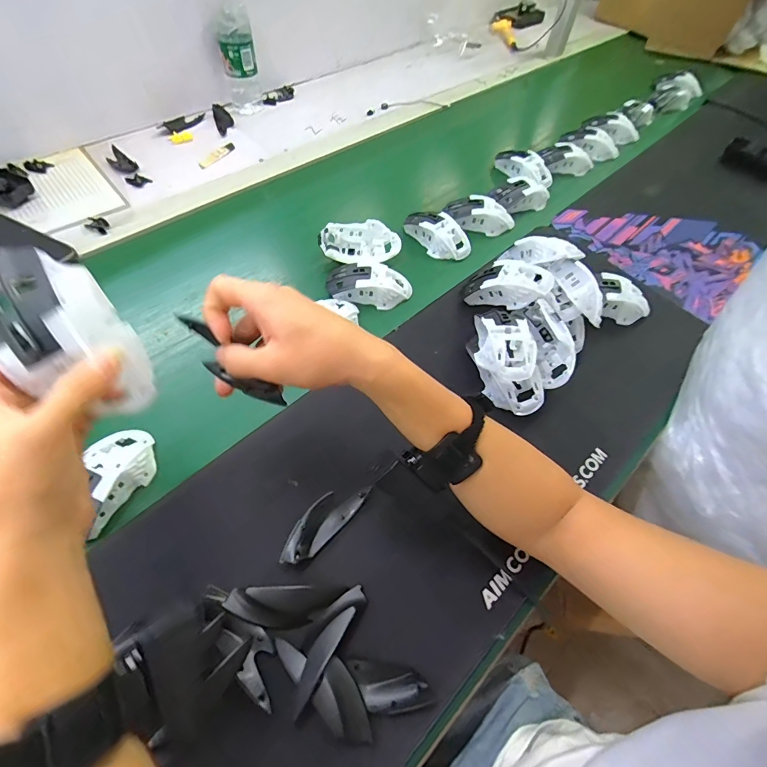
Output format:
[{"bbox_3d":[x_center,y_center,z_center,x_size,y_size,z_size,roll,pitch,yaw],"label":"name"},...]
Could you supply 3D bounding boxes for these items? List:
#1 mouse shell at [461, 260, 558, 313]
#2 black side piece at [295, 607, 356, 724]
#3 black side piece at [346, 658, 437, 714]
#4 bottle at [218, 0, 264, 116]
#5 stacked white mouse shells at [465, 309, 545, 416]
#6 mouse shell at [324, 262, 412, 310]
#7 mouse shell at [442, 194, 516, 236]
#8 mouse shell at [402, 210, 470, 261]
[{"bbox_3d":[0.159,-0.131,0.519,0.112,0.045,0.067,17,49,38],"label":"mouse shell"},{"bbox_3d":[-0.050,0.219,0.325,0.018,0.015,0.078,25,59,11],"label":"black side piece"},{"bbox_3d":[0.005,0.242,0.321,0.068,0.016,0.031,9,57,0],"label":"black side piece"},{"bbox_3d":[-0.271,-0.636,0.748,0.070,0.215,0.067,-11,59,-12],"label":"bottle"},{"bbox_3d":[0.141,-0.029,0.470,0.070,0.065,0.128,-12,59,-13],"label":"stacked white mouse shells"},{"bbox_3d":[-0.019,-0.136,0.547,0.111,0.033,0.056,9,57,1],"label":"mouse shell"},{"bbox_3d":[0.155,-0.271,0.650,0.112,0.036,0.059,18,58,7],"label":"mouse shell"},{"bbox_3d":[0.082,-0.231,0.618,0.052,0.036,0.104,-35,66,-24],"label":"mouse shell"}]

